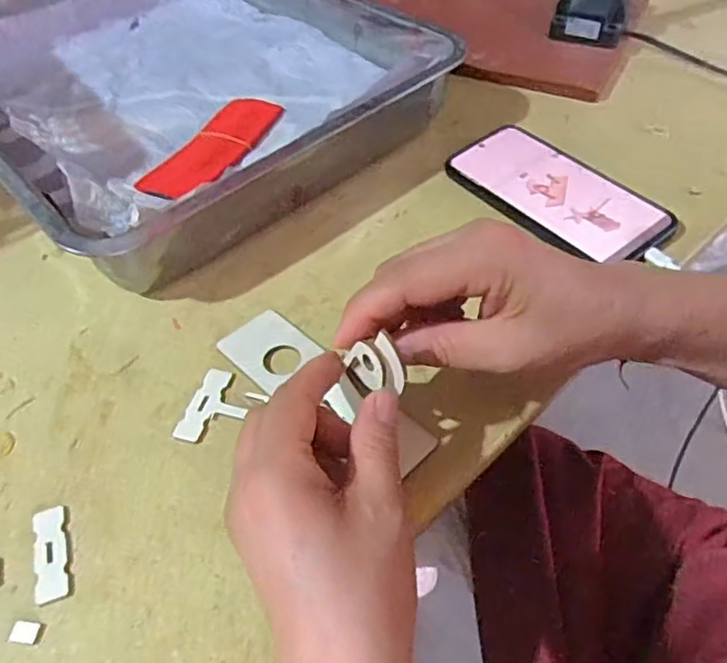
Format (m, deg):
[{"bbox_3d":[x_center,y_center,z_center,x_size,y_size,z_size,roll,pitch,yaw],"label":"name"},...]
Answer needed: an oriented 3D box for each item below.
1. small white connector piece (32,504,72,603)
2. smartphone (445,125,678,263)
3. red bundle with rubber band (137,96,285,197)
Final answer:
[{"bbox_3d":[-0.157,0.110,0.315,0.016,0.004,0.049,-18,52,-11],"label":"small white connector piece"},{"bbox_3d":[0.137,-0.100,0.459,0.075,0.017,0.162,-32,55,-21],"label":"smartphone"},{"bbox_3d":[-0.122,-0.153,0.520,0.055,0.008,0.144,19,54,18],"label":"red bundle with rubber band"}]

